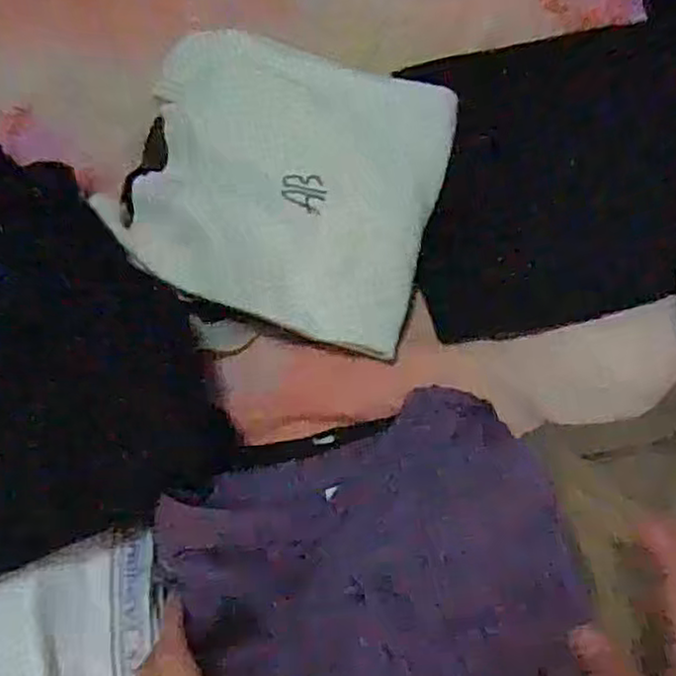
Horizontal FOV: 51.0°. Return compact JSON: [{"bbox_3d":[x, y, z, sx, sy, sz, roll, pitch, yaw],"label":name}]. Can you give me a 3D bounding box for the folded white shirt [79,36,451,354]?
[{"bbox_3d":[-0.044,-0.124,0.566,0.250,0.034,0.225,20,75,6],"label":"folded white shirt"}]

